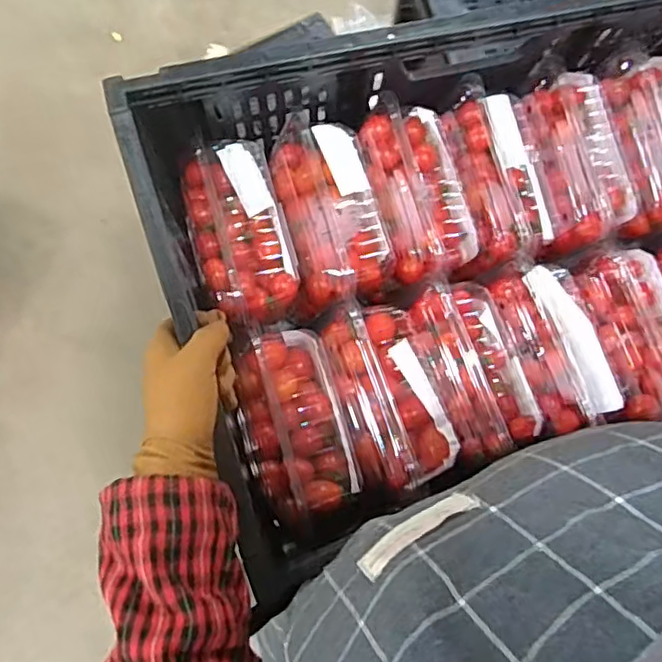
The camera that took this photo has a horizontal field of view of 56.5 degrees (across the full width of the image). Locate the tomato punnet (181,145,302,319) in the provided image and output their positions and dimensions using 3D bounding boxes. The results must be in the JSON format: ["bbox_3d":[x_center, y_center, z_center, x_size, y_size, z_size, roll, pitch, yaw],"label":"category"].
[{"bbox_3d":[-0.080,-0.086,0.532,0.079,0.060,0.155,-14,76,-9],"label":"tomato punnet"}]

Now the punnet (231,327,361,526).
[{"bbox_3d":[-0.031,0.074,0.502,0.083,0.061,0.155,-15,76,-10],"label":"punnet"}]

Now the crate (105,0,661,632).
[{"bbox_3d":[0.167,-0.075,0.515,0.581,0.133,0.376,-17,75,-6],"label":"crate"}]

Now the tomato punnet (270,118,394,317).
[{"bbox_3d":[0.002,-0.103,0.547,0.081,0.065,0.166,-15,76,-10],"label":"tomato punnet"}]

